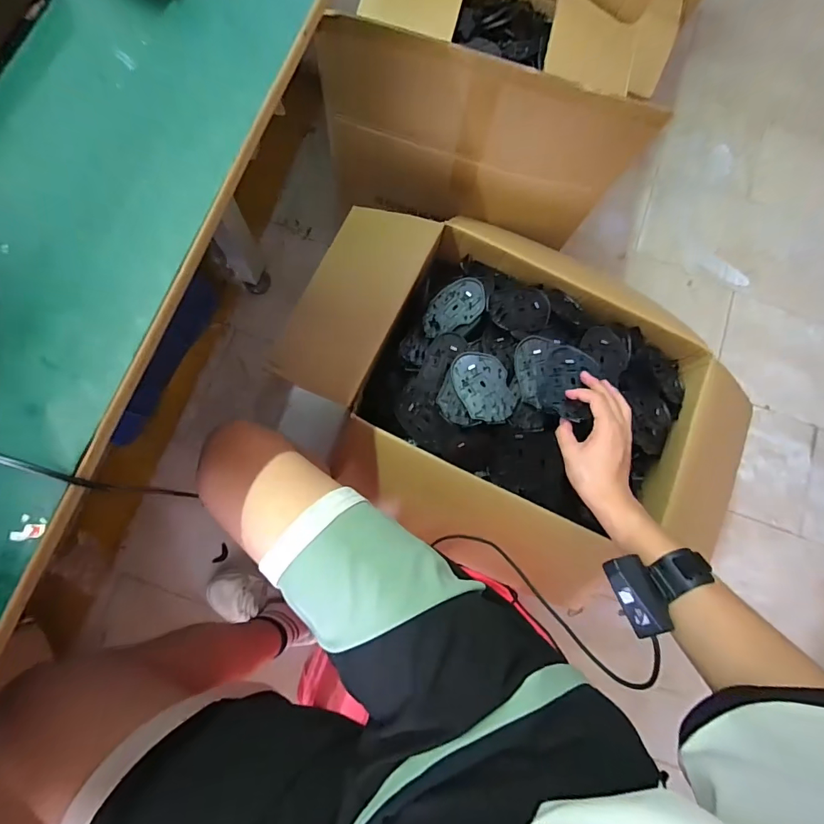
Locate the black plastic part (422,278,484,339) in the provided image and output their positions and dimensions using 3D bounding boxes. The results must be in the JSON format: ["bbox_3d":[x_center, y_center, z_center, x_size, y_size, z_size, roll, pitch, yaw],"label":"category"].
[{"bbox_3d":[0.067,-0.163,0.693,0.082,0.020,0.114,38,86,25],"label":"black plastic part"}]

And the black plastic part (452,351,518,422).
[{"bbox_3d":[0.100,-0.038,0.616,0.074,0.007,0.114,-14,66,0],"label":"black plastic part"}]

